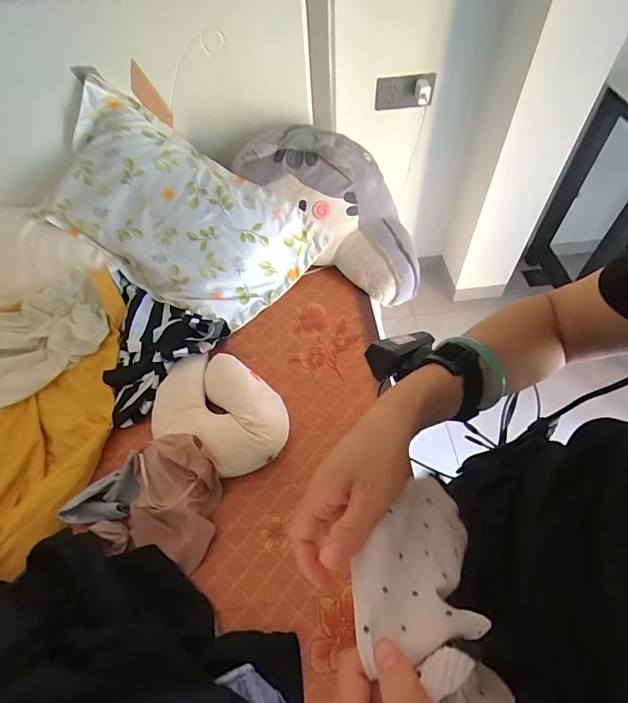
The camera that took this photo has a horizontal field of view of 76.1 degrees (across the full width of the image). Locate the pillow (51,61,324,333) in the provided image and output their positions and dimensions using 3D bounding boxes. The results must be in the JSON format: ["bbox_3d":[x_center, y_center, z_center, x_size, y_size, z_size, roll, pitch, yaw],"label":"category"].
[{"bbox_3d":[-0.375,-0.359,1.076,0.708,0.099,0.393,35,94,1],"label":"pillow"}]

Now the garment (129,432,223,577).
[{"bbox_3d":[-0.267,0.273,0.765,0.169,0.073,0.213,8,56,9],"label":"garment"}]

